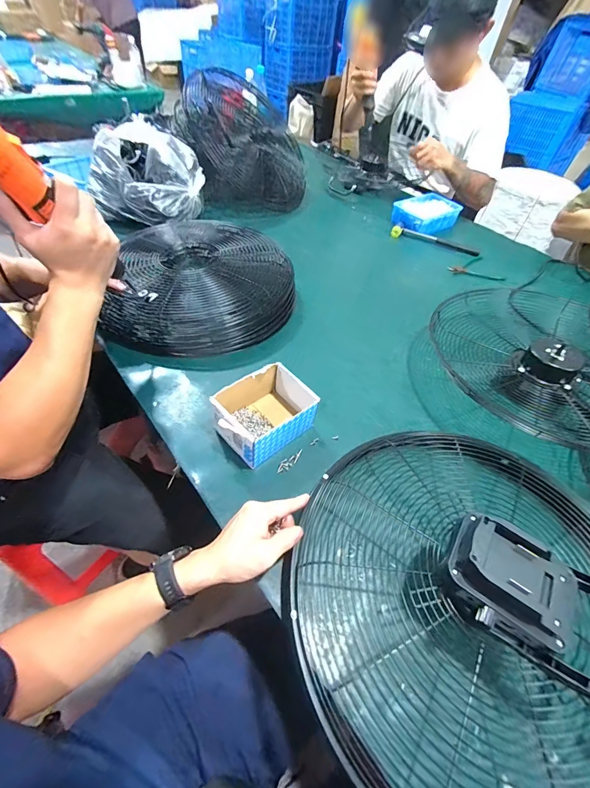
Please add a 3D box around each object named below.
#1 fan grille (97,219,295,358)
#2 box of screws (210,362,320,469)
[{"bbox_3d":[-0.178,-0.231,0.708,0.346,0.106,0.336,3,50,-4],"label":"fan grille"},{"bbox_3d":[-0.046,0.029,0.530,0.142,0.072,0.102,-34,61,-30],"label":"box of screws"}]

